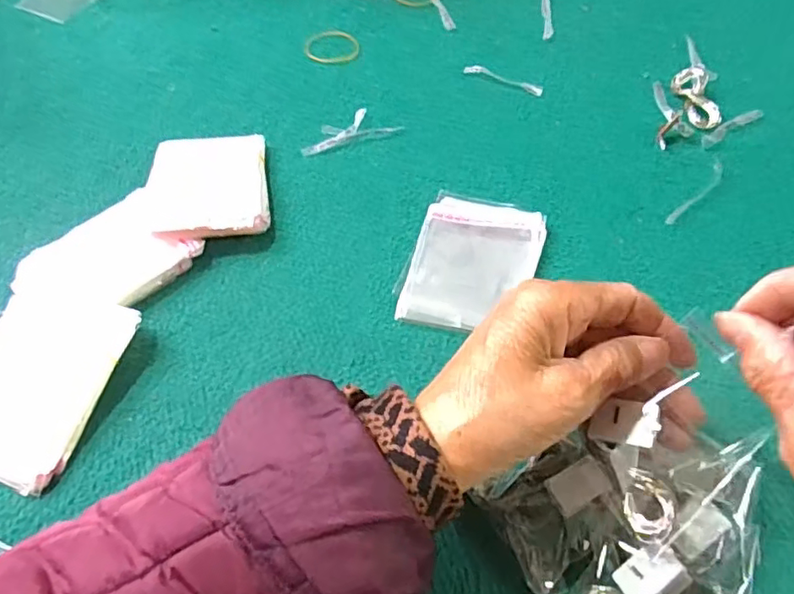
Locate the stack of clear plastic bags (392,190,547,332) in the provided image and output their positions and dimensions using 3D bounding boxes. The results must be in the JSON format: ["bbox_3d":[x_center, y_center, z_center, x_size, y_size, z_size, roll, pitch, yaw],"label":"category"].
[{"bbox_3d":[0.046,-0.024,0.366,0.076,0.008,0.101,15,59,14],"label":"stack of clear plastic bags"}]

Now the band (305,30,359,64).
[{"bbox_3d":[-0.056,-0.214,0.500,0.045,0.004,0.047,-2,57,3],"label":"band"}]

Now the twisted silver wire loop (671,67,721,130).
[{"bbox_3d":[0.218,-0.146,0.428,0.022,0.011,0.059,-6,57,1],"label":"twisted silver wire loop"}]

